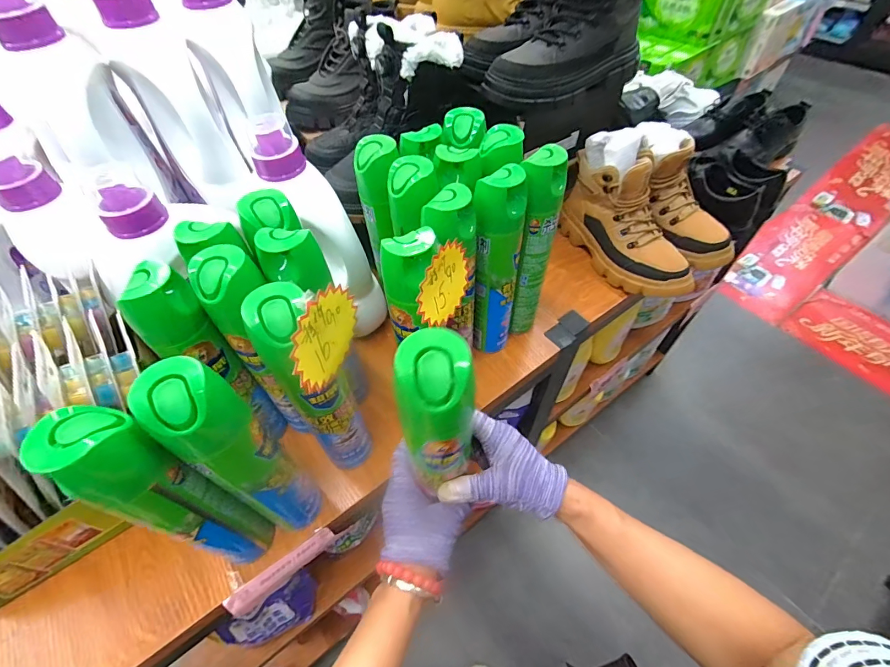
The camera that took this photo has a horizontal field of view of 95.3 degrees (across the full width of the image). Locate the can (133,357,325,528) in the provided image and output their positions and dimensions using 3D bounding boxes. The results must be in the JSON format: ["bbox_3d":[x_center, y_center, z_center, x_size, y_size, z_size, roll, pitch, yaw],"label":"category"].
[{"bbox_3d":[-0.180,0.121,0.379,0.055,0.274,0.059,27,58,21],"label":"can"}]

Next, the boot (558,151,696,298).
[{"bbox_3d":[0.314,-0.183,0.683,0.099,0.155,0.250,-19,54,-12],"label":"boot"}]

